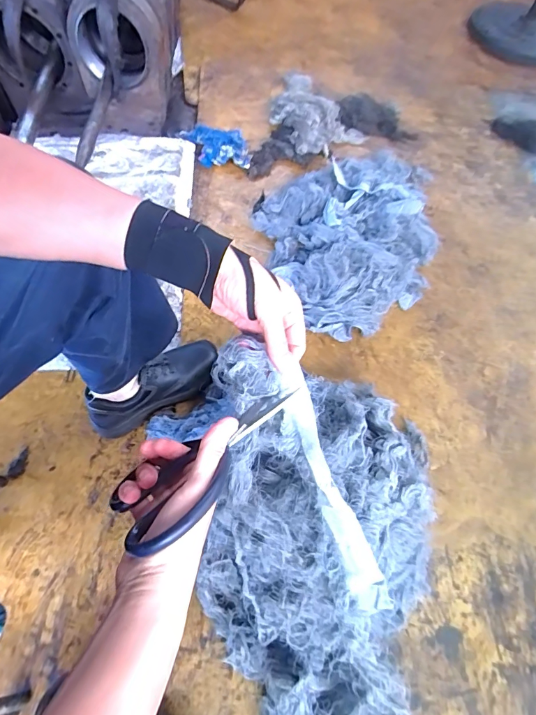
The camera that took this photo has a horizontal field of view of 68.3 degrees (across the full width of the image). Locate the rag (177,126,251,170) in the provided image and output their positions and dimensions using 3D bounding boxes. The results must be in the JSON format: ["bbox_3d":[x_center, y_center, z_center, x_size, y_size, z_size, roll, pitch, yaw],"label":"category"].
[{"bbox_3d":[-0.157,-0.600,1.119,0.223,0.053,0.109,11,63,3],"label":"rag"}]

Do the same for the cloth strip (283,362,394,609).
[{"bbox_3d":[0.072,0.159,0.428,0.037,0.028,0.325,-28,111,-15],"label":"cloth strip"}]

